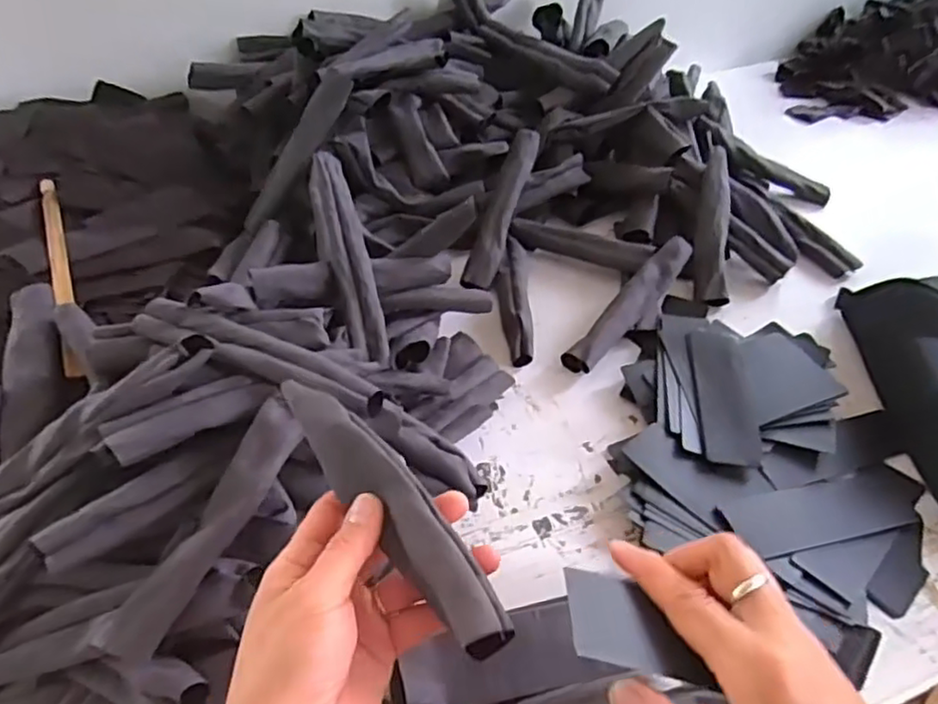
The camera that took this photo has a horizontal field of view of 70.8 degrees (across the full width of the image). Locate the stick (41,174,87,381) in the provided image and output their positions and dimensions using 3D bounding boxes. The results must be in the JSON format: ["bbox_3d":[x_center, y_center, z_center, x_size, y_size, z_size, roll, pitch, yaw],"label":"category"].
[{"bbox_3d":[-0.369,-0.078,0.594,0.014,0.009,0.273,-6,47,-33],"label":"stick"}]

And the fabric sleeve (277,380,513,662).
[{"bbox_3d":[-0.041,0.074,0.335,0.031,0.023,0.177,-30,57,-26],"label":"fabric sleeve"}]

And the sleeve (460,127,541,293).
[{"bbox_3d":[0.037,-0.153,0.717,0.032,0.023,0.188,16,79,17],"label":"sleeve"}]

